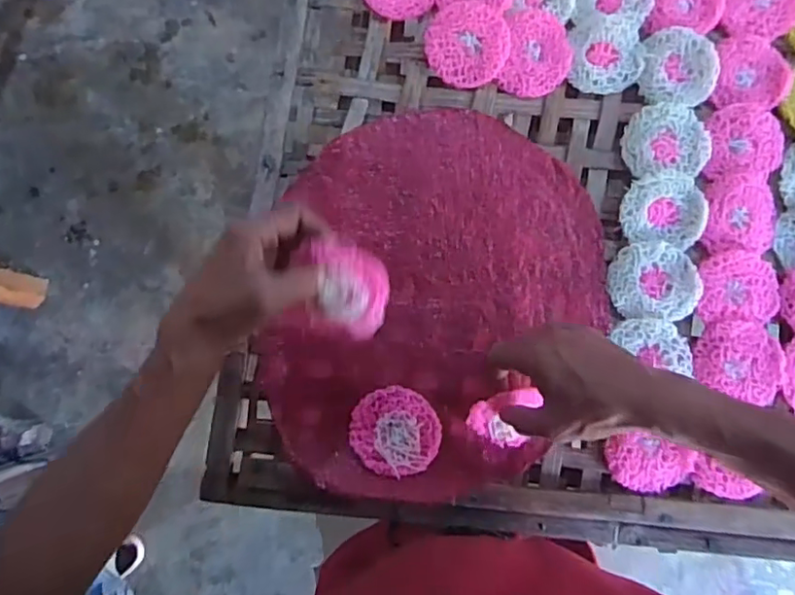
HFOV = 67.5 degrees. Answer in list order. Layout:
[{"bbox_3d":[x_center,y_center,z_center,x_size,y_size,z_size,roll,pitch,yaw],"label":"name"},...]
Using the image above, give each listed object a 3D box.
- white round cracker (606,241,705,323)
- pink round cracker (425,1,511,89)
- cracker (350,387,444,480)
[{"bbox_3d":[0.234,-0.015,0.542,0.077,0.008,0.070,0,85,1],"label":"white round cracker"},{"bbox_3d":[0.066,-0.241,0.565,0.076,0.014,0.078,0,85,1],"label":"pink round cracker"},{"bbox_3d":[-0.002,0.120,0.531,0.074,0.007,0.078,0,85,1],"label":"cracker"}]

